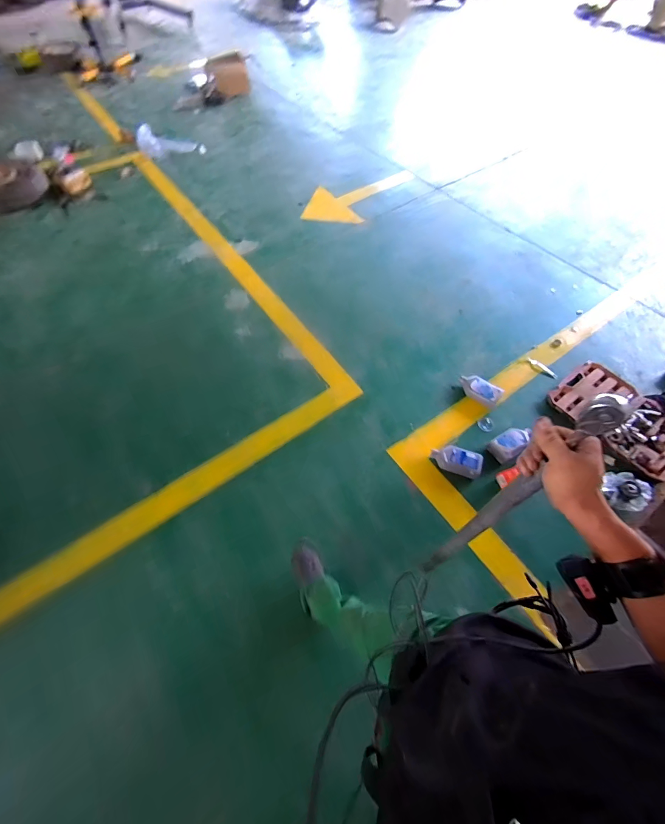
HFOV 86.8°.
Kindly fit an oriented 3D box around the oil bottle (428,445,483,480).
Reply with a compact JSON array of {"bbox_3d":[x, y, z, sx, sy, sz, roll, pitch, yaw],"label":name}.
[{"bbox_3d":[0.550,0.216,1.565,0.214,0.049,0.116,16,62,9],"label":"oil bottle"}]

